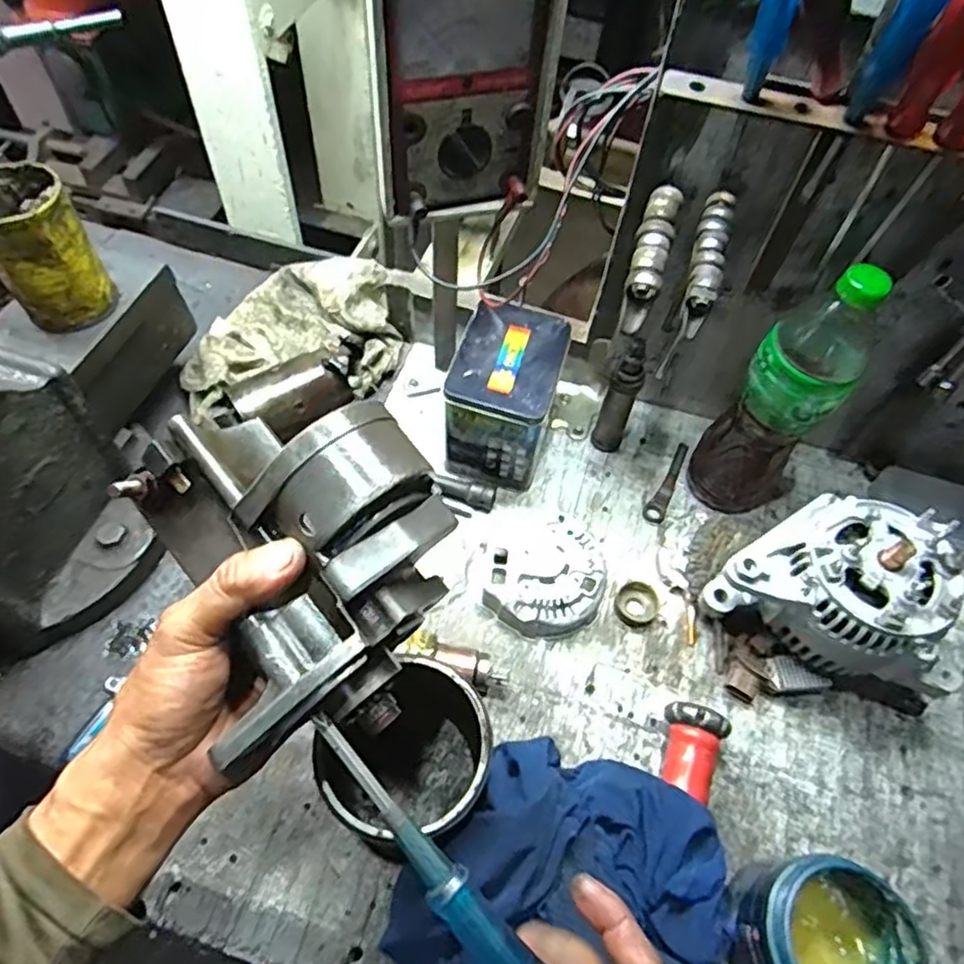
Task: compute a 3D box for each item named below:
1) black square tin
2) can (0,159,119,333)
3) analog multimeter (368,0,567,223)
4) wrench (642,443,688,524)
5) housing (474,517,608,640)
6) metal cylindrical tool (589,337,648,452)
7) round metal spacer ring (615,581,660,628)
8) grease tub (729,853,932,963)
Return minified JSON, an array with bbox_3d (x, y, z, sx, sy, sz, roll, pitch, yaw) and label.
[{"bbox_3d":[0.022,-0.081,0.638,0.089,0.122,0.125,15,59,4],"label":"black square tin"},{"bbox_3d":[-0.366,-0.194,0.549,0.073,0.113,0.076,2,58,-3],"label":"can"},{"bbox_3d":[-0.013,-0.262,0.438,0.123,0.177,0.033,-16,58,-14],"label":"analog multimeter"},{"bbox_3d":[0.189,-0.001,0.669,0.020,0.007,0.105,26,60,11],"label":"wrench"},{"bbox_3d":[0.054,0.084,0.593,0.111,0.037,0.101,2,58,-3],"label":"housing"},{"bbox_3d":[0.138,-0.084,0.642,0.031,0.138,0.038,22,59,9],"label":"metal cylindrical tool"},{"bbox_3d":[0.140,0.107,0.588,0.037,0.014,0.038,2,58,-3],"label":"round metal spacer ring"},{"bbox_3d":[0.217,0.302,0.433,0.089,0.100,0.084,2,58,-3],"label":"grease tub"}]

